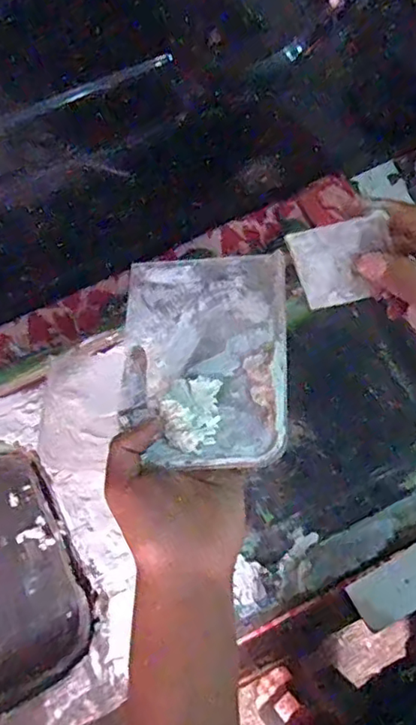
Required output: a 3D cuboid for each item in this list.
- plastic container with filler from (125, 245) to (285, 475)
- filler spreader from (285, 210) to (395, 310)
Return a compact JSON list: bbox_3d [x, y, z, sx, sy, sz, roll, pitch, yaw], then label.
[{"bbox_3d":[-0.003,-0.006,0.390,0.109,0.026,0.153,0,63,4],"label":"plastic container with filler"},{"bbox_3d":[0.078,-0.057,0.337,0.053,0.051,0.004,-8,37,22],"label":"filler spreader"}]

